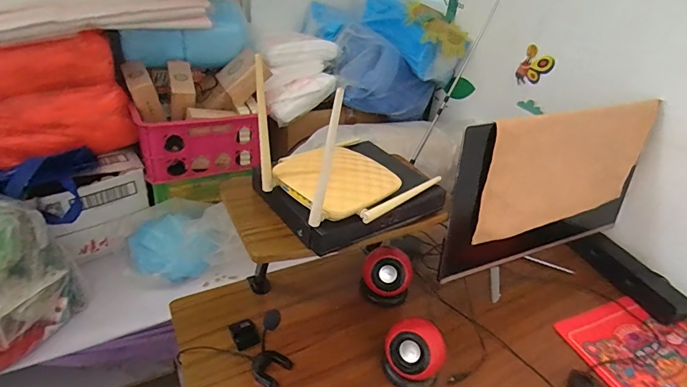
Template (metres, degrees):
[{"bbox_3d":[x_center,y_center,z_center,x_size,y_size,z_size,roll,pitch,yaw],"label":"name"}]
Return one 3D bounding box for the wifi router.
[{"bbox_3d":[0.007,-0.096,0.642,0.250,0.176,0.210,-27,46,-38],"label":"wifi router"}]

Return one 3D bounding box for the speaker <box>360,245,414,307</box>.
[{"bbox_3d":[0.088,0.170,0.848,0.102,0.093,0.081,9,35,5],"label":"speaker"}]

